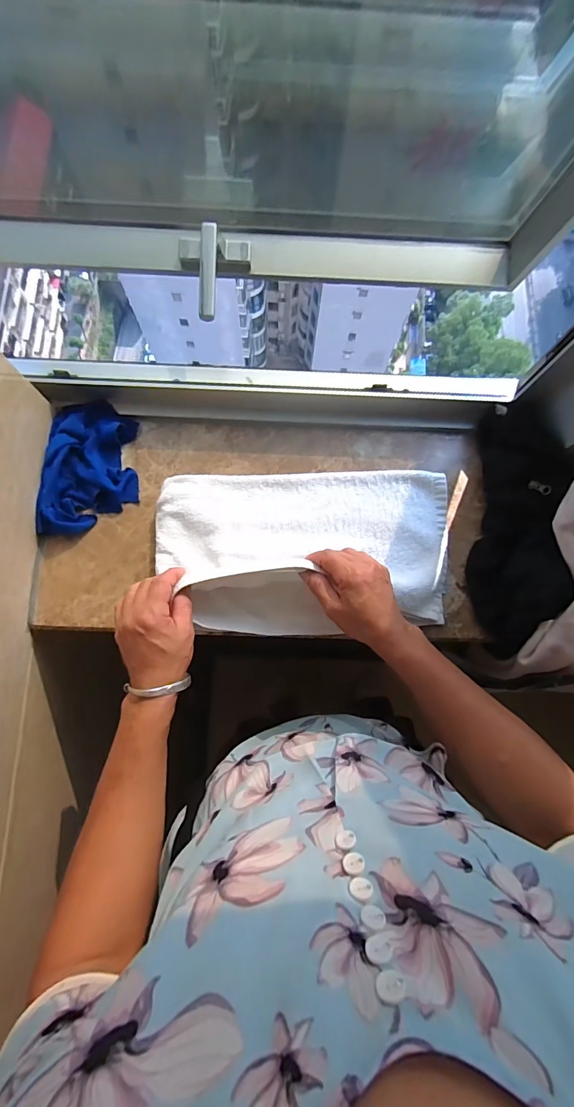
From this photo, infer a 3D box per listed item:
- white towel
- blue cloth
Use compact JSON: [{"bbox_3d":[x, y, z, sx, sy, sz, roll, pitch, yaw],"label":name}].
[{"bbox_3d":[0.024,-0.010,0.519,0.382,0.077,0.213,-2,79,-2],"label":"white towel"},{"bbox_3d":[-0.278,-0.125,0.578,0.126,0.026,0.192,1,79,-1],"label":"blue cloth"}]

